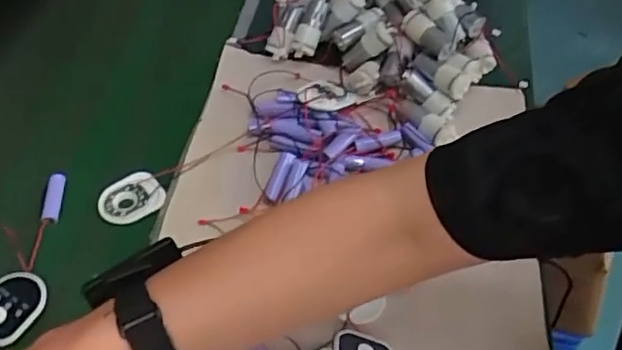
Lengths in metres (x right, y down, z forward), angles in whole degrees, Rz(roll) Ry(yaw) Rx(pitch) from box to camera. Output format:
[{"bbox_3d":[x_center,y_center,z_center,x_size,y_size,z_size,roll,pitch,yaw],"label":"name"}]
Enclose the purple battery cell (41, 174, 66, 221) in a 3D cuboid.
[{"bbox_3d":[-0.233,0.021,0.575,0.014,0.014,0.047,4,66,-4],"label":"purple battery cell"}]

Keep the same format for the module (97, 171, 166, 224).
[{"bbox_3d":[-0.166,0.021,0.586,0.058,0.013,0.045,-20,54,-22],"label":"module"}]

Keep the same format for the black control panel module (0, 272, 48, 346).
[{"bbox_3d":[-0.241,0.104,0.506,0.051,0.009,0.058,20,50,10],"label":"black control panel module"}]

